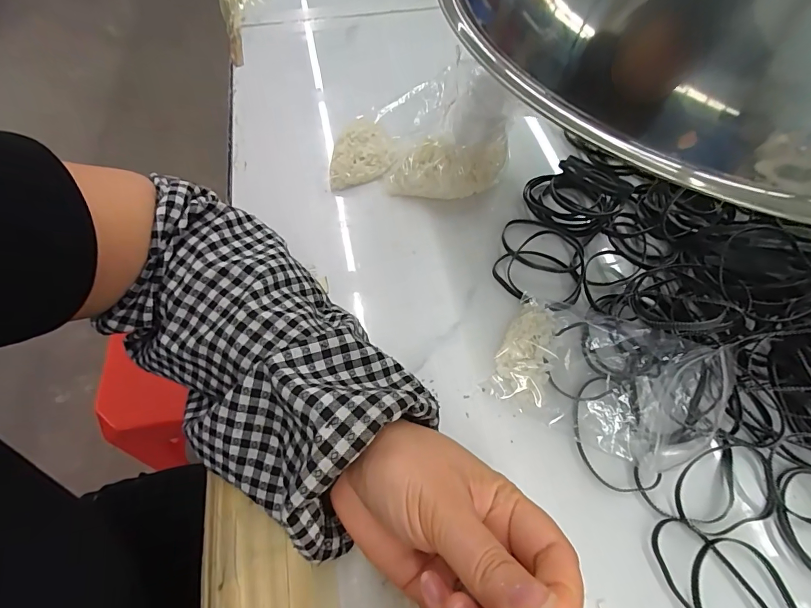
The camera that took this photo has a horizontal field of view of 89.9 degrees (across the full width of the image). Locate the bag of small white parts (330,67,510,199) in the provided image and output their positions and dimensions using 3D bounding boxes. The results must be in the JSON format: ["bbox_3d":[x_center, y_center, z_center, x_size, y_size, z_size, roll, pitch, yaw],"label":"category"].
[{"bbox_3d":[0.013,-0.149,0.343,0.145,0.095,0.082,11,61,7],"label":"bag of small white parts"}]

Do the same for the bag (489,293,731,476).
[{"bbox_3d":[0.132,0.049,0.270,0.136,0.022,0.089,26,64,15],"label":"bag"}]

